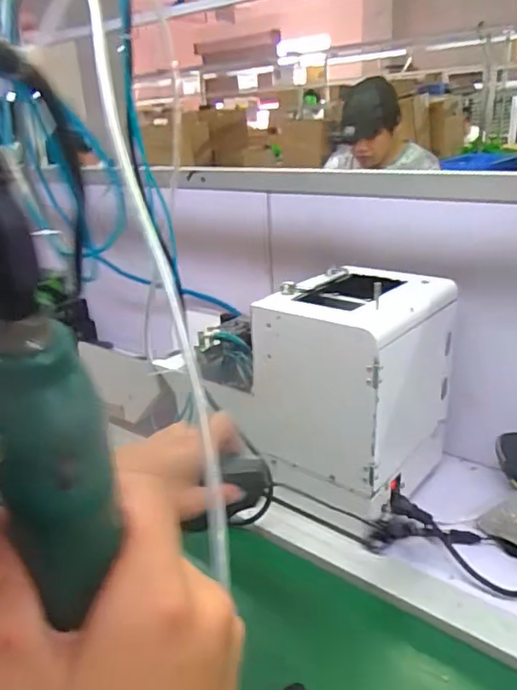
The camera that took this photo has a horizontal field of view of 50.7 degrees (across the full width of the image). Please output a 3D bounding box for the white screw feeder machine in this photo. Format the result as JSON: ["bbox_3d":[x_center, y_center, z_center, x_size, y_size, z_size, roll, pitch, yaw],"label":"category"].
[{"bbox_3d":[0.124,0.042,0.695,0.178,0.225,0.207,15,26,39],"label":"white screw feeder machine"}]

